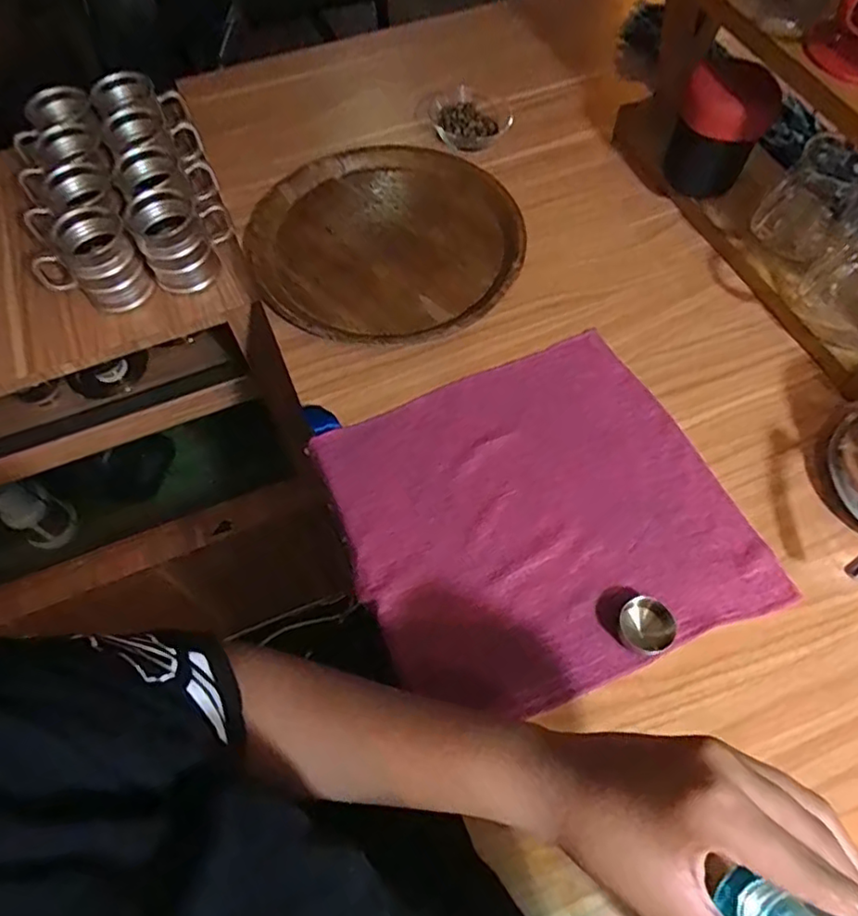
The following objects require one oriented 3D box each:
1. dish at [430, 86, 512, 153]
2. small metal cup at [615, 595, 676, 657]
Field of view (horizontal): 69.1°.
[{"bbox_3d":[0.048,-0.413,0.756,0.081,0.025,0.090,-41,69,-16],"label":"dish"},{"bbox_3d":[0.167,0.131,0.484,0.036,0.027,0.041,-24,65,-9],"label":"small metal cup"}]

